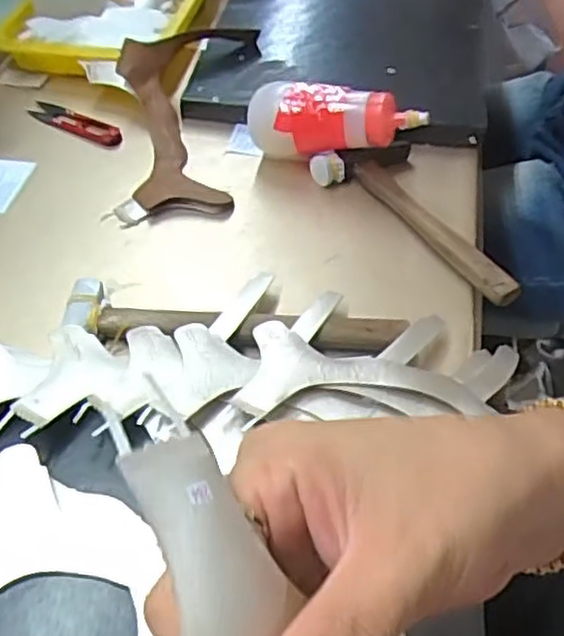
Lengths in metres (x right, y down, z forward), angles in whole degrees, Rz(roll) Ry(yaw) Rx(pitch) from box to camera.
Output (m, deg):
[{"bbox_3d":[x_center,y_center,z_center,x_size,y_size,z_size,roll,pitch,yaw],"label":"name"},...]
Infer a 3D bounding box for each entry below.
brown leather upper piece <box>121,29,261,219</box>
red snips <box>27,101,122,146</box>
[{"bbox_3d":[-0.079,-0.194,0.674,0.140,0.047,0.243,-8,61,-7],"label":"brown leather upper piece"},{"bbox_3d":[-0.208,-0.196,0.705,0.111,0.010,0.023,25,53,21],"label":"red snips"}]

